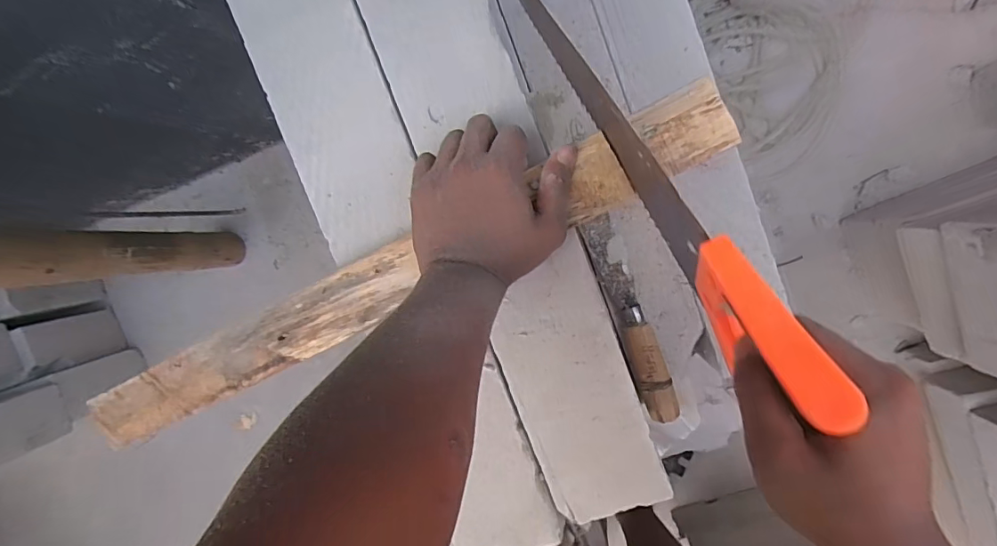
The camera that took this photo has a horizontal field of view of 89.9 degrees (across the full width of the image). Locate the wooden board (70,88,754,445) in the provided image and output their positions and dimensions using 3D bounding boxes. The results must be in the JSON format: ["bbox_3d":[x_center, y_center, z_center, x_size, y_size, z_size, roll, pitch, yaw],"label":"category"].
[{"bbox_3d":[-0.082,0.003,0.387,0.545,0.021,0.053,-25,93,7],"label":"wooden board"}]

